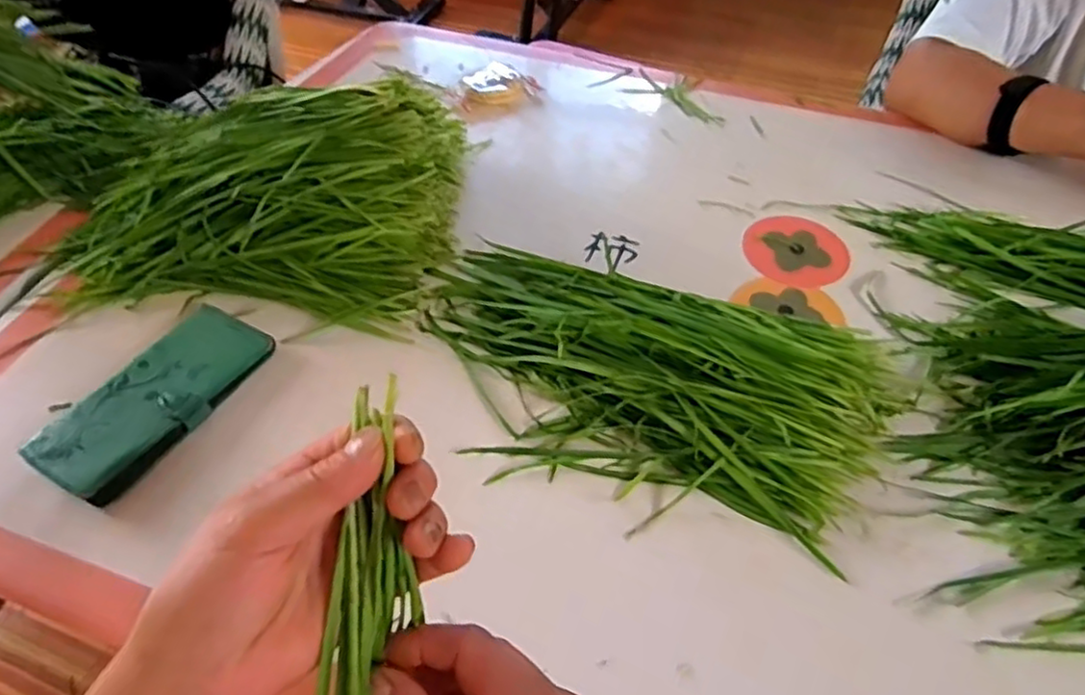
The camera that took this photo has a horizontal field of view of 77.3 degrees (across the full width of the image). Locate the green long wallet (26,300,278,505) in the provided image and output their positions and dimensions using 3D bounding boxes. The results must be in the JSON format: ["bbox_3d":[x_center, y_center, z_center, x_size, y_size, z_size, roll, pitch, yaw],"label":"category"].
[{"bbox_3d":[-0.276,0.036,0.489,0.075,0.022,0.160,24,52,19],"label":"green long wallet"}]

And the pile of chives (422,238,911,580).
[{"bbox_3d":[0.066,0.018,0.501,0.365,0.044,0.198,21,51,17],"label":"pile of chives"}]

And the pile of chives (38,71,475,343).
[{"bbox_3d":[-0.246,-0.155,0.587,0.329,0.122,0.245,5,49,3],"label":"pile of chives"}]

